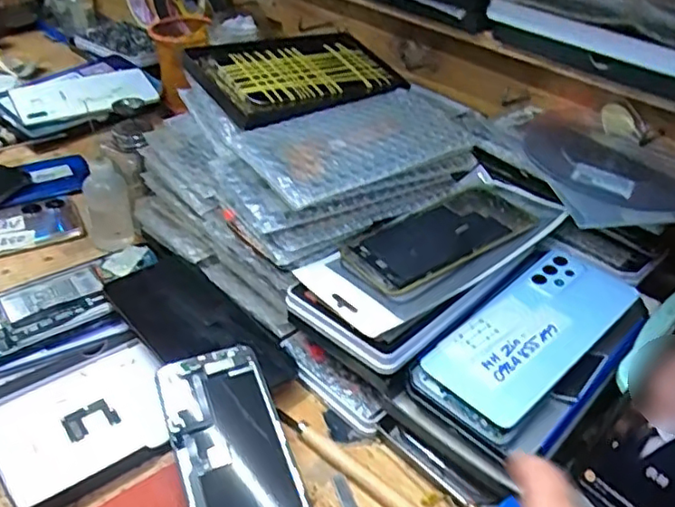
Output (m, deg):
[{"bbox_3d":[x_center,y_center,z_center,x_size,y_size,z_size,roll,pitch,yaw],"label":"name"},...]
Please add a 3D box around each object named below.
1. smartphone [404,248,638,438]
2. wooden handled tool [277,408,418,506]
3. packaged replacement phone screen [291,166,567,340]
[{"bbox_3d":[0.129,0.055,0.411,0.162,0.007,0.074,-35,51,-25],"label":"smartphone"},{"bbox_3d":[0.009,0.139,0.397,0.124,0.008,0.015,30,46,28],"label":"wooden handled tool"},{"bbox_3d":[0.075,-0.006,0.449,0.194,0.021,0.085,-28,47,-25],"label":"packaged replacement phone screen"}]

